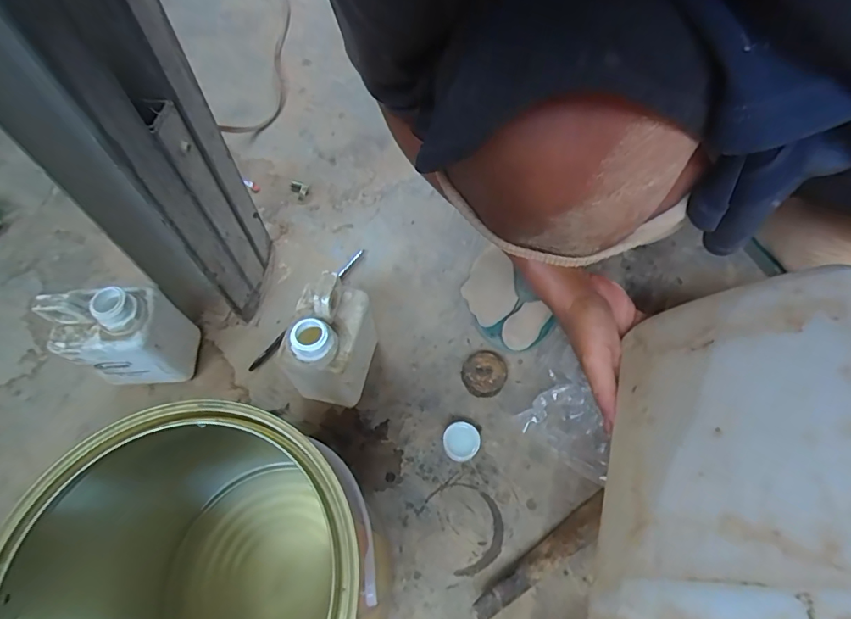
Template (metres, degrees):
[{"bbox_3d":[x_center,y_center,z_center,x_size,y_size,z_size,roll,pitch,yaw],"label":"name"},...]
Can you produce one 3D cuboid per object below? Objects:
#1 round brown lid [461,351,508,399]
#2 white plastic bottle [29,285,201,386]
[{"bbox_3d":[0.061,0.067,0.498,0.046,0.017,0.047,0,62,-1],"label":"round brown lid"},{"bbox_3d":[-0.284,0.024,0.453,0.090,0.120,0.065,-5,62,-4],"label":"white plastic bottle"}]

